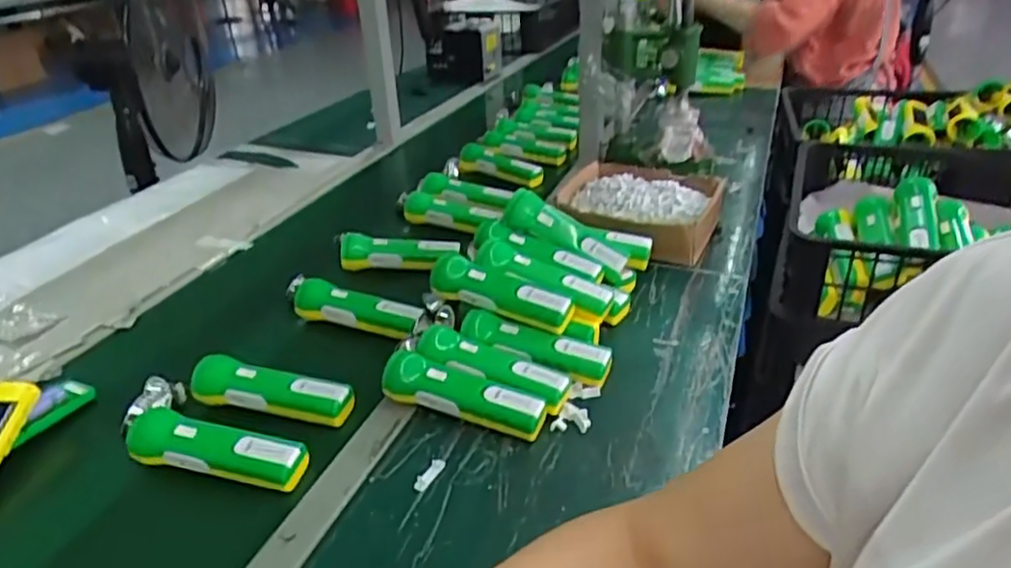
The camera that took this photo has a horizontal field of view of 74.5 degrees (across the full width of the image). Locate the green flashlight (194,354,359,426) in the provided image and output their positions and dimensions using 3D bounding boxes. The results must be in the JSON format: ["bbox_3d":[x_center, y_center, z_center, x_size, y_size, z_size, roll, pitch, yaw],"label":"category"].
[{"bbox_3d":[-0.238,0.112,0.679,0.168,0.054,0.033,5,32,14],"label":"green flashlight"}]

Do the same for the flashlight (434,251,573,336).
[{"bbox_3d":[-0.005,0.010,0.747,0.164,0.047,0.045,18,39,19],"label":"flashlight"}]

